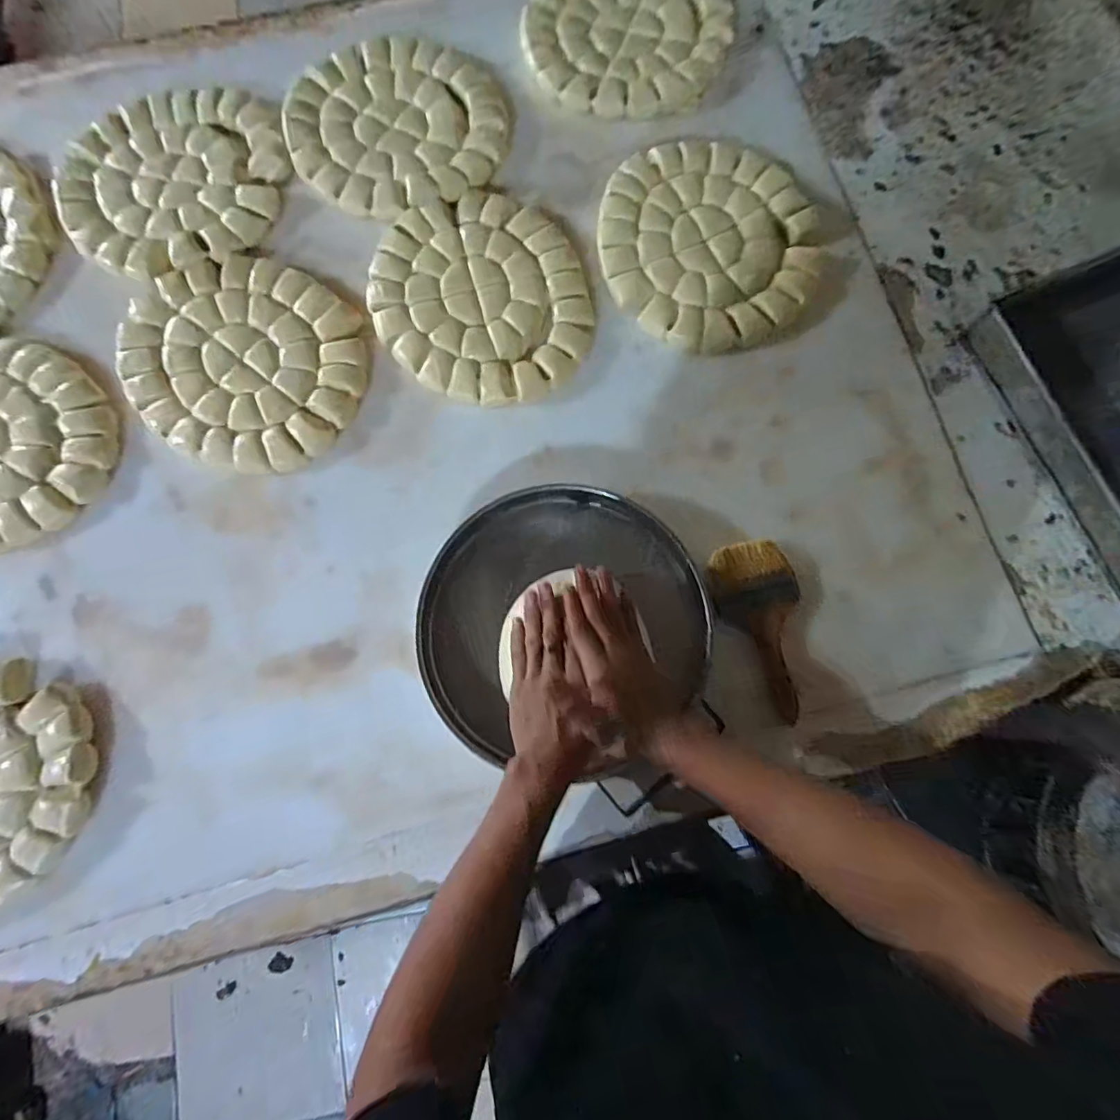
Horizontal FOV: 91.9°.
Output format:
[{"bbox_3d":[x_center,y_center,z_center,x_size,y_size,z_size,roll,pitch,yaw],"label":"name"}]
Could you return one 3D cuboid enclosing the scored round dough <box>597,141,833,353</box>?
[{"bbox_3d":[0.197,-0.418,0.707,0.275,0.019,0.288,0,80,-1],"label":"scored round dough"}]

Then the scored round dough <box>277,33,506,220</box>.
[{"bbox_3d":[-0.221,-0.592,0.731,0.283,0.016,0.263,-17,81,-4],"label":"scored round dough"}]

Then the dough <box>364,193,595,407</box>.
[{"bbox_3d":[-0.102,-0.334,0.693,0.266,0.016,0.279,0,80,-1],"label":"dough"}]

